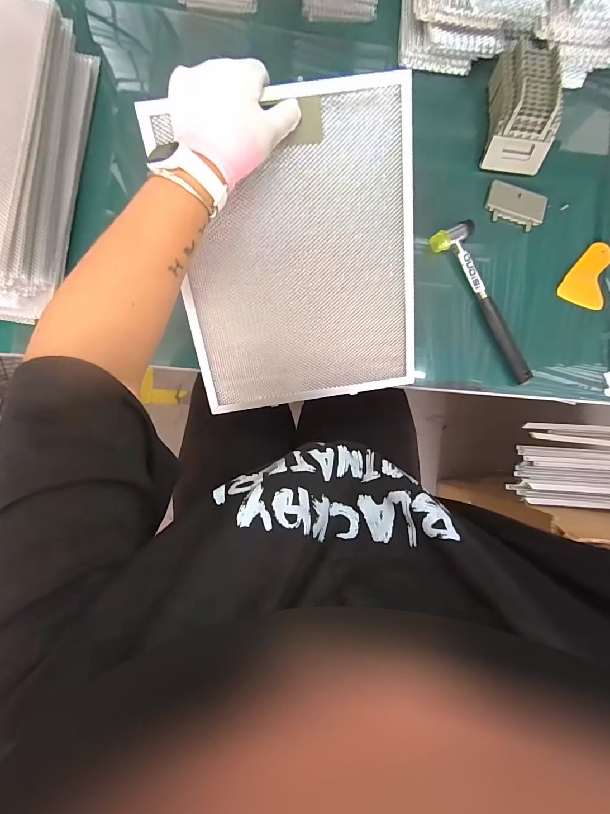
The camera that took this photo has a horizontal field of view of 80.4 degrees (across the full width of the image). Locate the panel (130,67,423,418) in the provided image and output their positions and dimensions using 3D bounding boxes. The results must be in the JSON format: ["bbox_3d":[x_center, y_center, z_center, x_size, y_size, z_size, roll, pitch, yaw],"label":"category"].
[{"bbox_3d":[-0.008,-0.166,0.432,0.272,0.016,0.332,-9,115,-2],"label":"panel"}]

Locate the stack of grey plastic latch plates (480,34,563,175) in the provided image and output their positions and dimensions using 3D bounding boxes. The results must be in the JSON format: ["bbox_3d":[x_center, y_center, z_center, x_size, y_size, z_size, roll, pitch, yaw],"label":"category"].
[{"bbox_3d":[0.312,-0.430,0.515,0.087,0.053,0.161,7,86,-4],"label":"stack of grey plastic latch plates"}]

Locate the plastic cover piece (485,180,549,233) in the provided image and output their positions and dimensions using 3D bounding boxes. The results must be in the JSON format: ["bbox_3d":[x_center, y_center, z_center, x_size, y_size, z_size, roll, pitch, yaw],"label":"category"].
[{"bbox_3d":[0.309,-0.294,0.530,0.083,0.019,0.050,18,85,-3],"label":"plastic cover piece"}]

